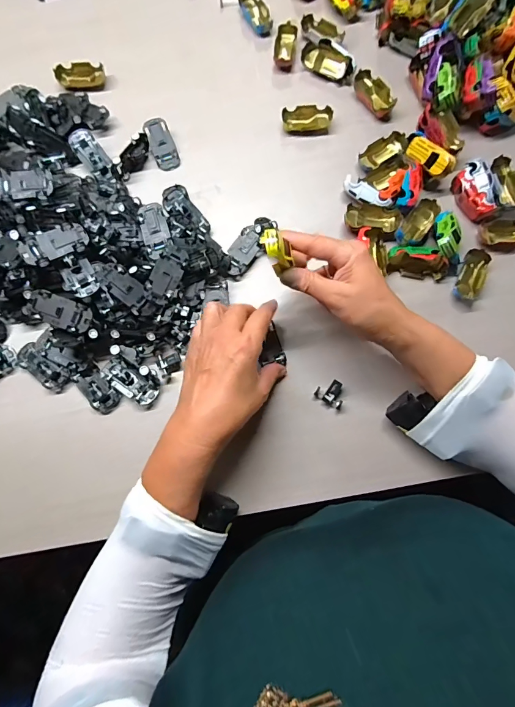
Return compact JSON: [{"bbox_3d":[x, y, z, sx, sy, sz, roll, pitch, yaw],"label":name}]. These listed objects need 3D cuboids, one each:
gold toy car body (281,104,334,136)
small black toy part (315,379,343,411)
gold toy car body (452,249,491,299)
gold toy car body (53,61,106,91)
[{"bbox_3d":[0.065,-0.305,0.479,0.064,0.015,0.031,-1,76,0],"label":"gold toy car body"},{"bbox_3d":[0.082,0.042,0.399,0.032,0.008,0.027,33,79,8],"label":"small black toy part"},{"bbox_3d":[0.251,-0.089,0.428,0.031,0.015,0.062,24,77,6],"label":"gold toy car body"},{"bbox_3d":[-0.236,-0.370,0.491,0.061,0.014,0.034,-4,76,-1],"label":"gold toy car body"}]

